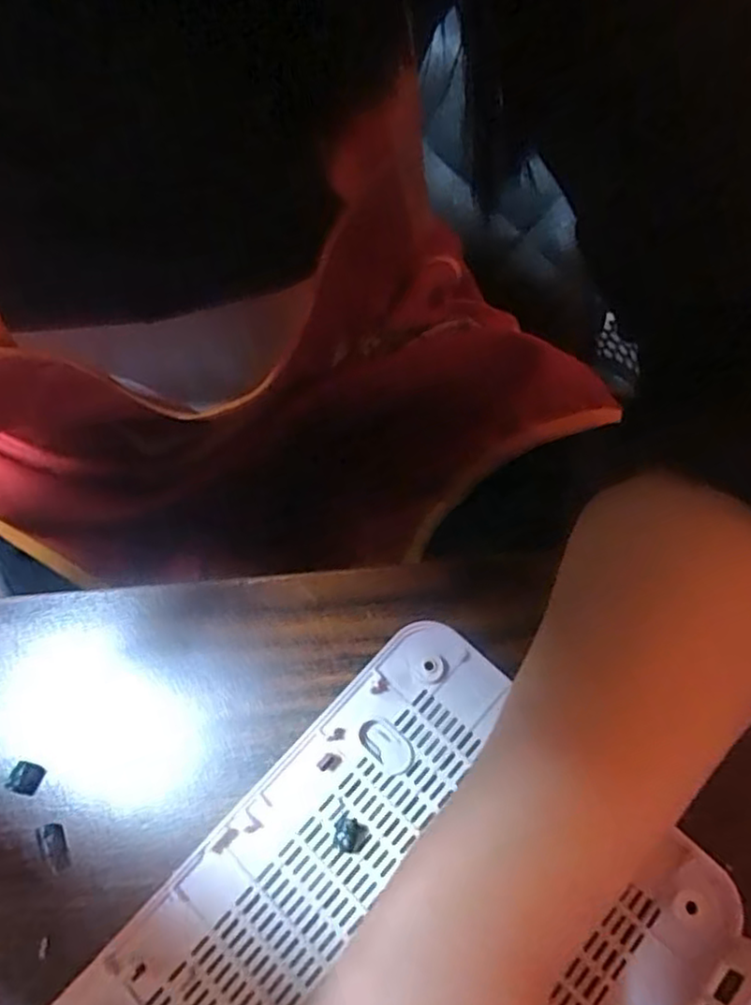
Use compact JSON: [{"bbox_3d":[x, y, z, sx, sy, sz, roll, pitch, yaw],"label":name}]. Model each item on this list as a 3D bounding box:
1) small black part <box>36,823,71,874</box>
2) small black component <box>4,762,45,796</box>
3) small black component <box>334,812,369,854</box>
[{"bbox_3d":[-0.093,0.099,0.198,0.008,0.005,0.014,-25,67,-8],"label":"small black part"},{"bbox_3d":[-0.104,0.082,0.205,0.007,0.006,0.009,13,67,9],"label":"small black component"},{"bbox_3d":[-0.007,0.093,0.192,0.009,0.004,0.009,29,70,15],"label":"small black component"}]

